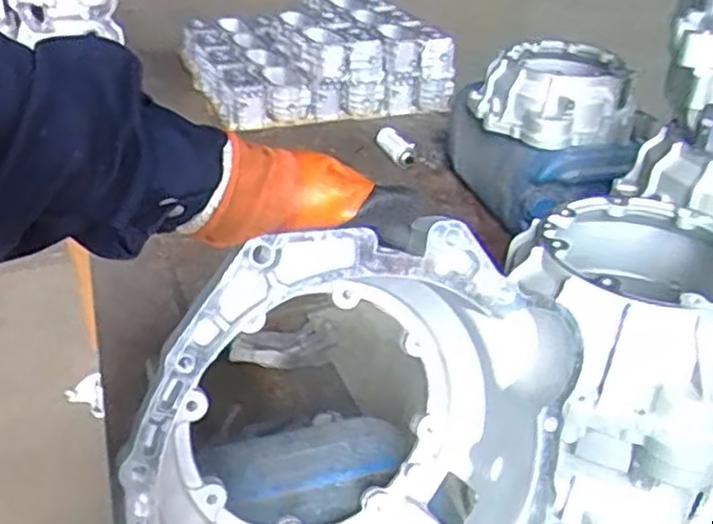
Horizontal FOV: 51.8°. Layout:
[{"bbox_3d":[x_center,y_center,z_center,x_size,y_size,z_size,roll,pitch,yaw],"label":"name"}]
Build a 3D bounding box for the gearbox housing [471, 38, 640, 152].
[{"bbox_3d":[0.395,-0.324,1.449,0.251,0.136,0.238,-3,32,-10],"label":"gearbox housing"}]

